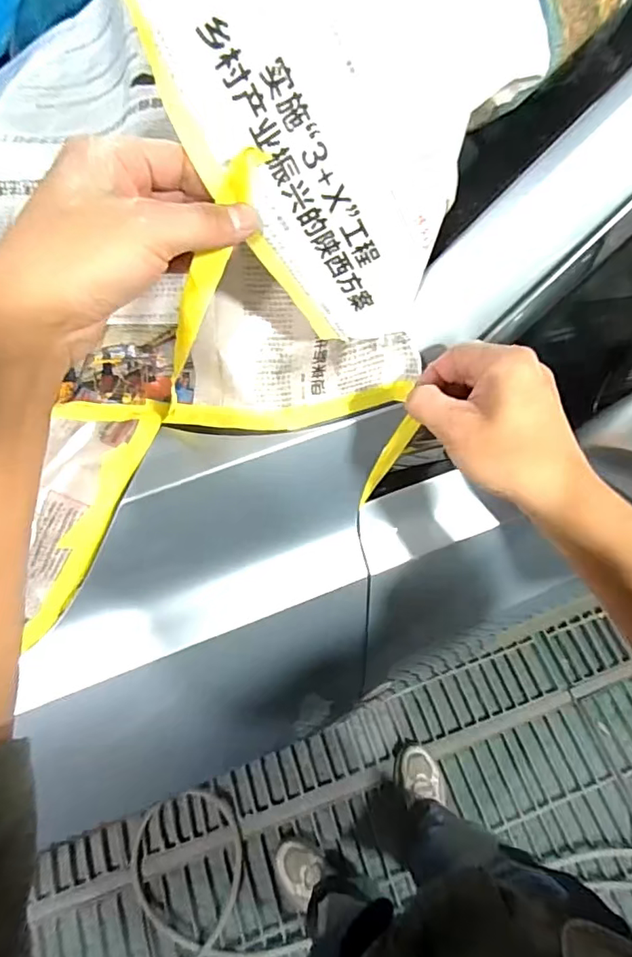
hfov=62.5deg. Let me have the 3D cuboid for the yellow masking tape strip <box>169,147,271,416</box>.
[{"bbox_3d":[-0.063,-0.100,0.285,0.015,0.157,0.013,-16,61,-42],"label":"yellow masking tape strip"}]

